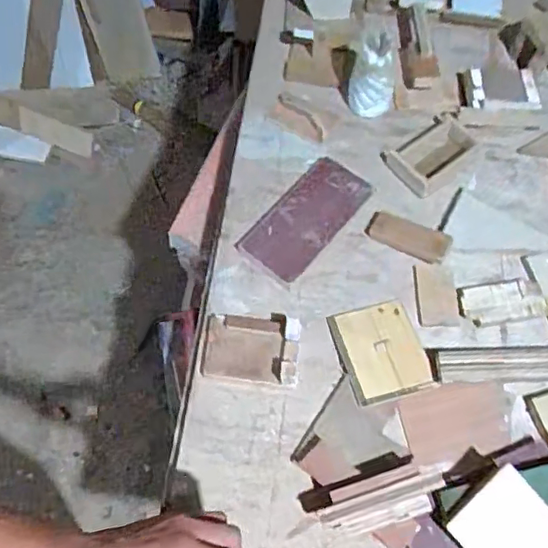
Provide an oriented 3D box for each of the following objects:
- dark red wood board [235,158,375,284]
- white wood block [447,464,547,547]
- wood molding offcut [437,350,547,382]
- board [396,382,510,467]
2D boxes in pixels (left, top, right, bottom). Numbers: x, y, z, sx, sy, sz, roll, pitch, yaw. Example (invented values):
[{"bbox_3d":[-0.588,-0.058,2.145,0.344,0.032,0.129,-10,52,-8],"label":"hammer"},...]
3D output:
[{"bbox_3d":[0.045,-0.079,0.778,0.096,0.014,0.185,38,77,18],"label":"dark red wood board"},{"bbox_3d":[0.251,0.274,0.586,0.097,0.012,0.122,-40,86,-5],"label":"white wood block"},{"bbox_3d":[0.274,0.109,0.678,0.155,0.015,0.039,-1,64,-1],"label":"wood molding offcut"},{"bbox_3d":[0.217,0.179,0.678,0.131,0.013,0.087,-8,92,-8],"label":"board"}]

